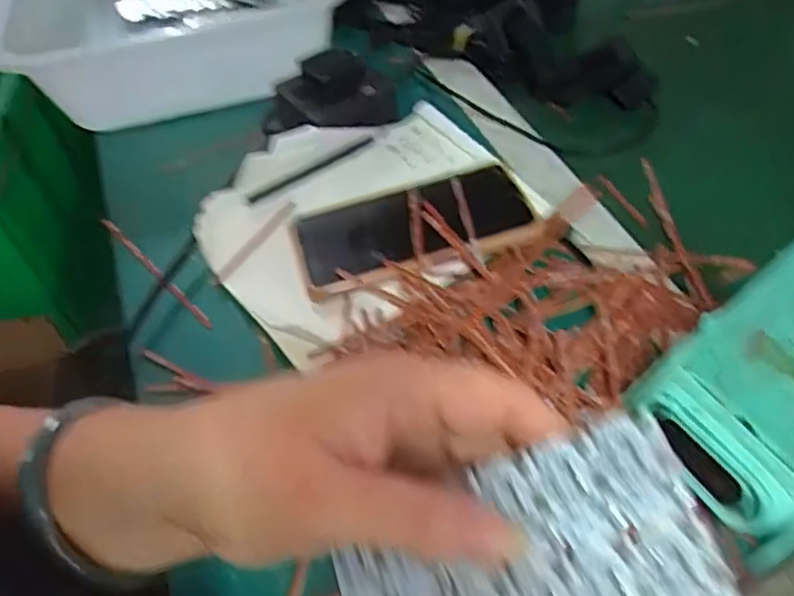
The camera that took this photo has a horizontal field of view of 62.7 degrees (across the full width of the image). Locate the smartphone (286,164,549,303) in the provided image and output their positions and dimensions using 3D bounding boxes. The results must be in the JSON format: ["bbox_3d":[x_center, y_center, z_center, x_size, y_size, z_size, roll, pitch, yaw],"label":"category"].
[{"bbox_3d":[0.010,-0.051,0.443,0.152,0.014,0.079,-14,51,-8],"label":"smartphone"}]

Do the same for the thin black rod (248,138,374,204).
[{"bbox_3d":[-0.062,-0.096,0.491,0.110,0.008,0.007,-32,55,-21],"label":"thin black rod"}]

